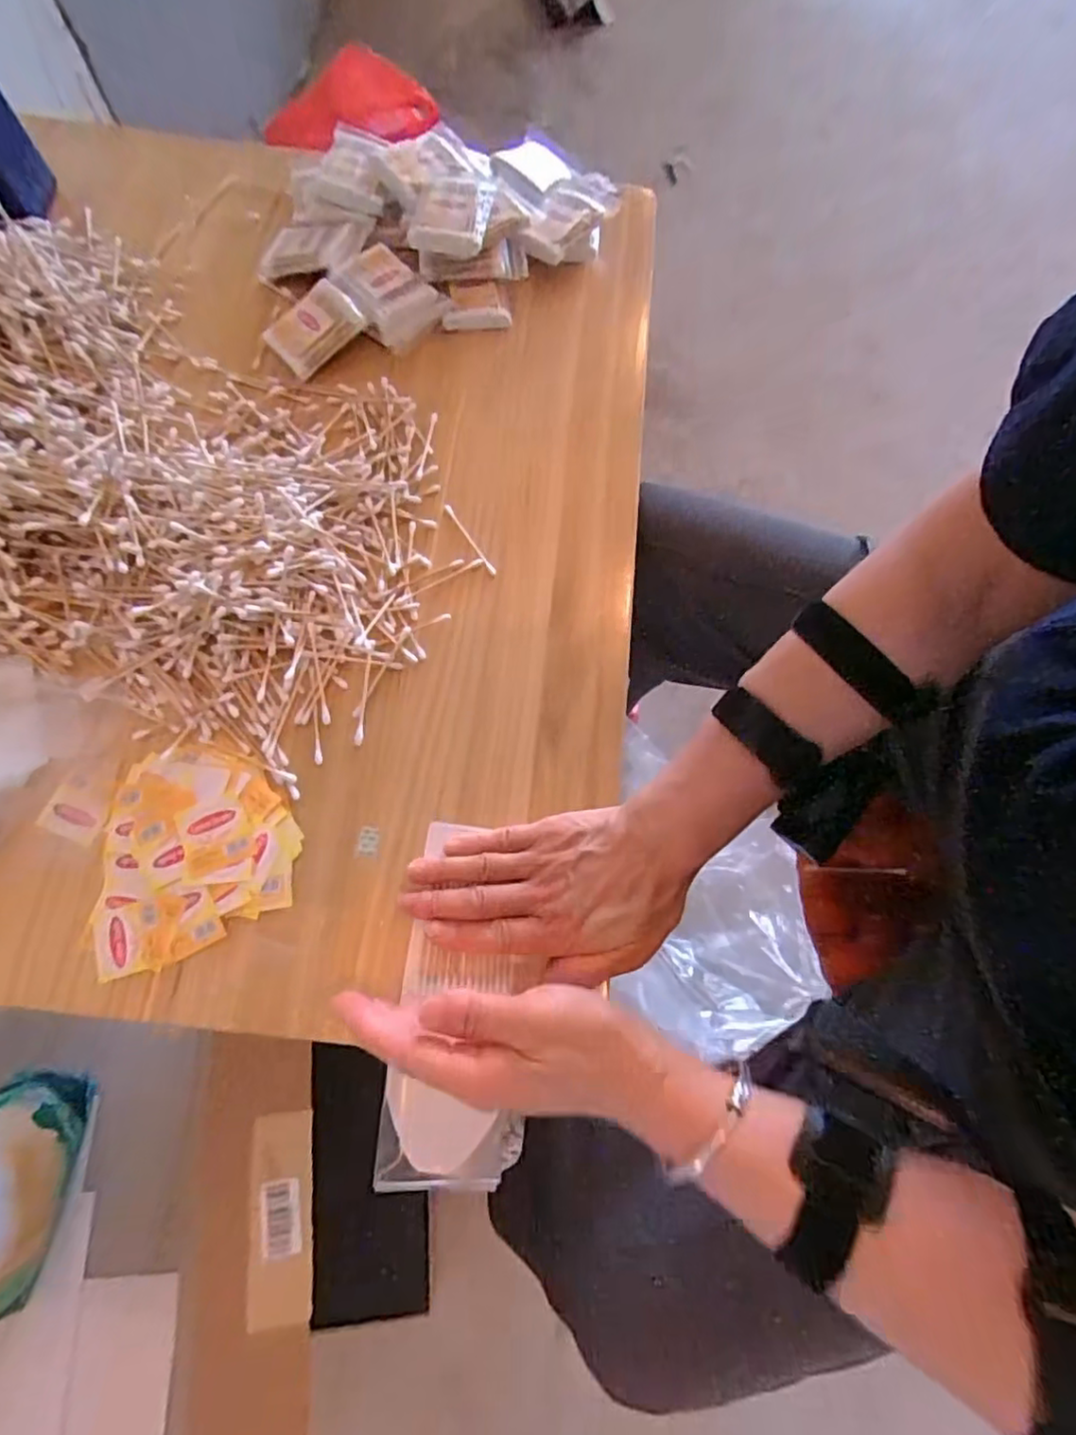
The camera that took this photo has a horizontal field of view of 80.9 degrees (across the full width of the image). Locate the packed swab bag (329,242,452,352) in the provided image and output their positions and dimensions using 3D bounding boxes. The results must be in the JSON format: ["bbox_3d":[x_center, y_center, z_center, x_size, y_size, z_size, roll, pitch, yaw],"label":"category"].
[{"bbox_3d":[-0.134,-0.379,0.566,0.072,0.031,0.088,-34,75,-13],"label":"packed swab bag"}]

